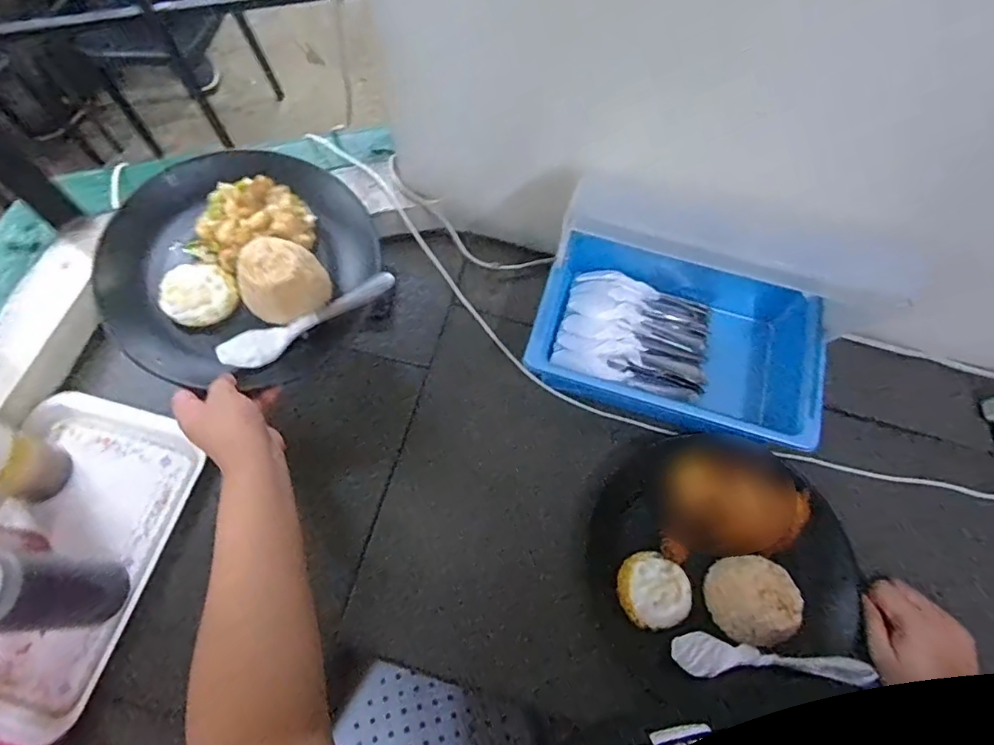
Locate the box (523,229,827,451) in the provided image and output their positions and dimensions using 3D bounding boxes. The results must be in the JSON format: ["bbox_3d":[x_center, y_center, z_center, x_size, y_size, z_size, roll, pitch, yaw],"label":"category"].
[{"bbox_3d":[0.208,-0.046,0.638,0.311,0.089,0.217,18,67,5],"label":"box"}]

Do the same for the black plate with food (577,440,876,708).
[{"bbox_3d":[0.230,0.189,0.540,0.259,0.063,0.252,1,66,-3],"label":"black plate with food"}]

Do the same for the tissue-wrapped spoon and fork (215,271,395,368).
[{"bbox_3d":[-0.192,-0.056,0.557,0.184,0.018,0.034,-31,71,-15],"label":"tissue-wrapped spoon and fork"}]

